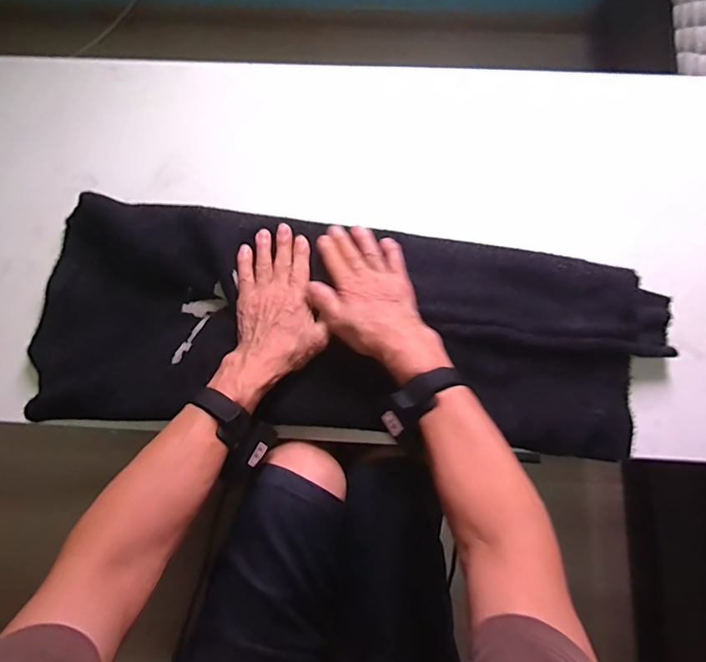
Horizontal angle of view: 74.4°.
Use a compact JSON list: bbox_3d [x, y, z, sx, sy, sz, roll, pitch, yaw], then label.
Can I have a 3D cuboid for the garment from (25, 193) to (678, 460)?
[{"bbox_3d":[-0.012,0.000,0.514,0.699,0.037,0.244,6,77,3],"label":"garment"}]

